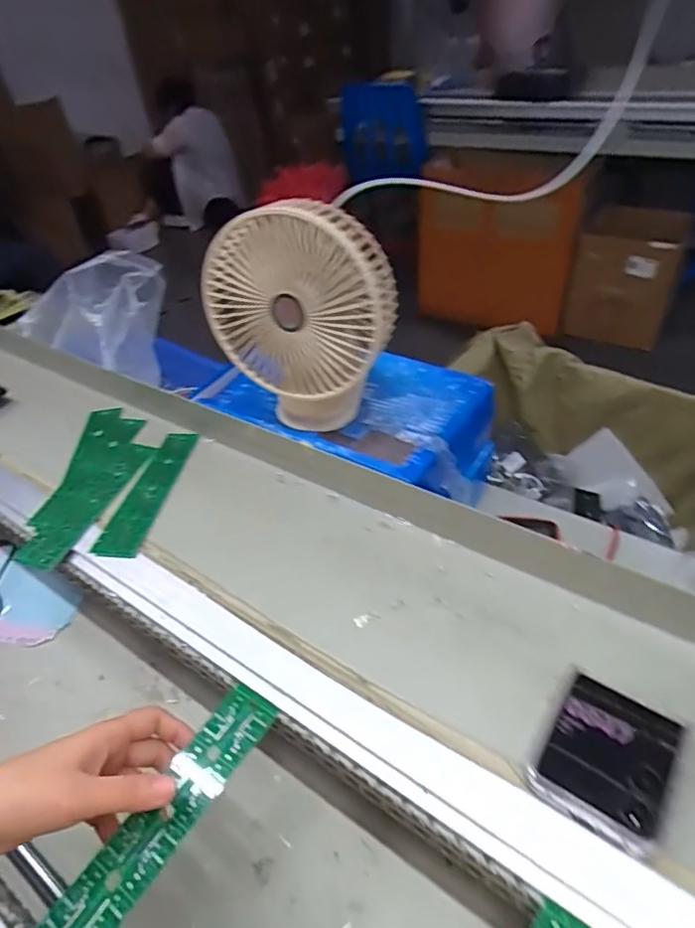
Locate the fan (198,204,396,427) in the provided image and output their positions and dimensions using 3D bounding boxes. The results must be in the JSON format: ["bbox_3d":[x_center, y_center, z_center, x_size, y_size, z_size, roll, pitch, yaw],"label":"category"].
[{"bbox_3d":[-0.038,-0.125,0.514,0.164,0.208,0.074,11,44,19],"label":"fan"}]

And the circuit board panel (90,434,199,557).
[{"bbox_3d":[-0.209,0.026,0.591,0.050,0.010,0.177,2,42,10],"label":"circuit board panel"}]

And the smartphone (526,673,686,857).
[{"bbox_3d":[0.162,0.182,0.346,0.073,0.016,0.084,22,48,29],"label":"smartphone"}]

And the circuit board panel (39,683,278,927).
[{"bbox_3d":[-0.119,0.229,0.362,0.039,0.006,0.182,22,48,27],"label":"circuit board panel"}]

